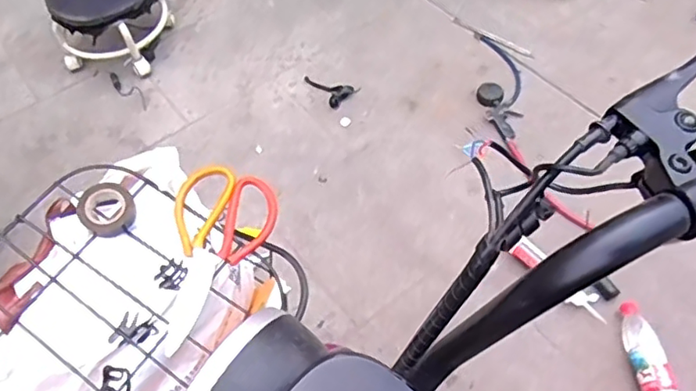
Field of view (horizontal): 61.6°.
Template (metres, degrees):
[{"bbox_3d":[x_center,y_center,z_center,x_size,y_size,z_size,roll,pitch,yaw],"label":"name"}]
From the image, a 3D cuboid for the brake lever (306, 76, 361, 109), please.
[{"bbox_3d":[-0.060,-0.314,1.688,0.159,0.022,0.102,33,62,24],"label":"brake lever"}]

